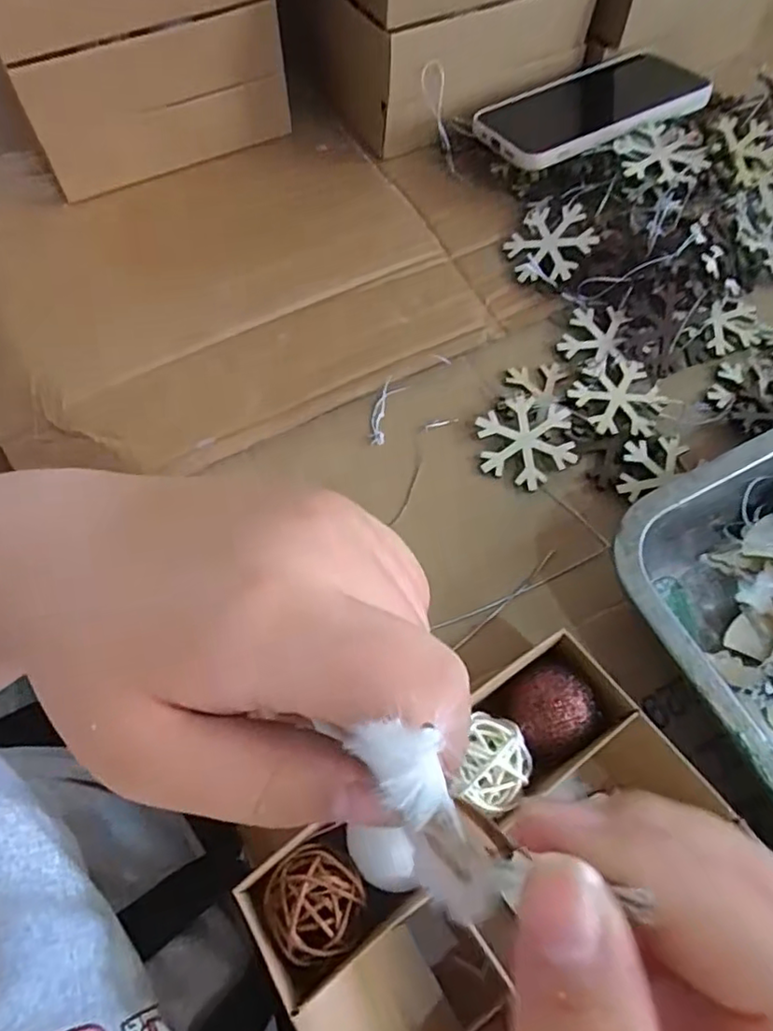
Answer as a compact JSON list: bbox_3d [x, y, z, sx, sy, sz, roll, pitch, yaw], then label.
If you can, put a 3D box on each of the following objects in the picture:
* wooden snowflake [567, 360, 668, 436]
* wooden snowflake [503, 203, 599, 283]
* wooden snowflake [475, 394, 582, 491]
[{"bbox_3d":[0.133,-0.068,0.360,0.054,0.004,0.049,1,62,-1],"label":"wooden snowflake"},{"bbox_3d":[0.103,-0.172,0.394,0.051,0.004,0.052,-3,78,16],"label":"wooden snowflake"},{"bbox_3d":[0.077,-0.041,0.348,0.051,0.004,0.053,-4,74,0],"label":"wooden snowflake"}]

